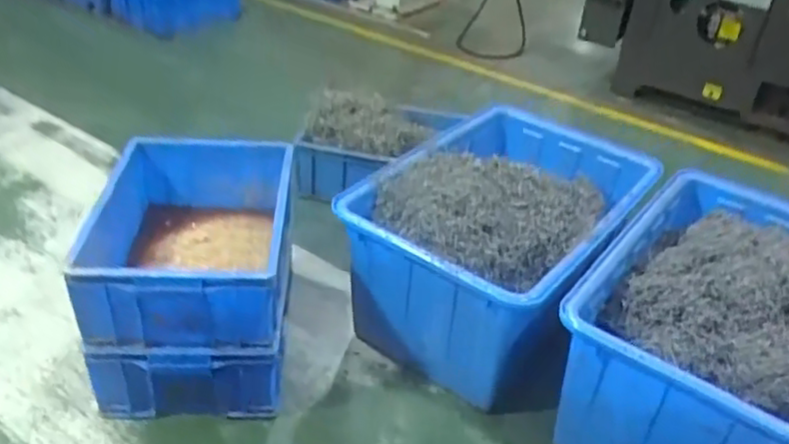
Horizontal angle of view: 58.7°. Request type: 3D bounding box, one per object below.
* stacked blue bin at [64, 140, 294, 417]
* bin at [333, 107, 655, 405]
[{"bbox_3d":[-0.403,0.096,1.462,0.360,0.346,0.511,2,34,-5],"label":"stacked blue bin"},{"bbox_3d":[0.241,0.036,1.592,0.500,0.386,0.671,23,40,23],"label":"bin"}]

